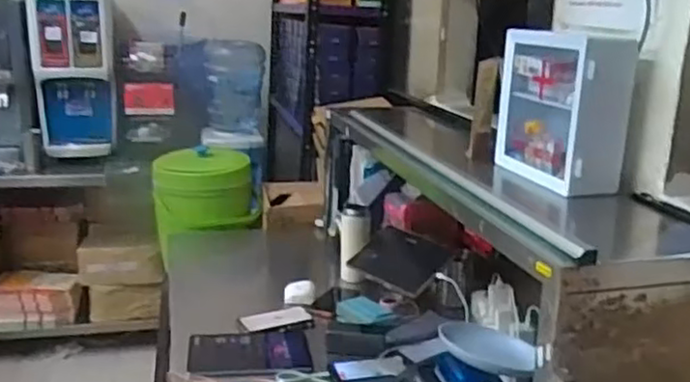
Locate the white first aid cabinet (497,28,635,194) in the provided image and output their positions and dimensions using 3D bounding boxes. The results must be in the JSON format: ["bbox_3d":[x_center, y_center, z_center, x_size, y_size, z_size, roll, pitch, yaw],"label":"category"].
[{"bbox_3d":[0.404,-0.158,1.303,0.110,0.263,0.296,-2,15,-13],"label":"white first aid cabinet"}]

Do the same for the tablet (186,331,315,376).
[{"bbox_3d":[-0.195,0.332,1.429,0.246,0.013,0.165,-1,18,-9],"label":"tablet"}]

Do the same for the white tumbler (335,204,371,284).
[{"bbox_3d":[0.019,0.133,1.804,0.090,0.213,0.072,3,-13,4],"label":"white tumbler"}]

